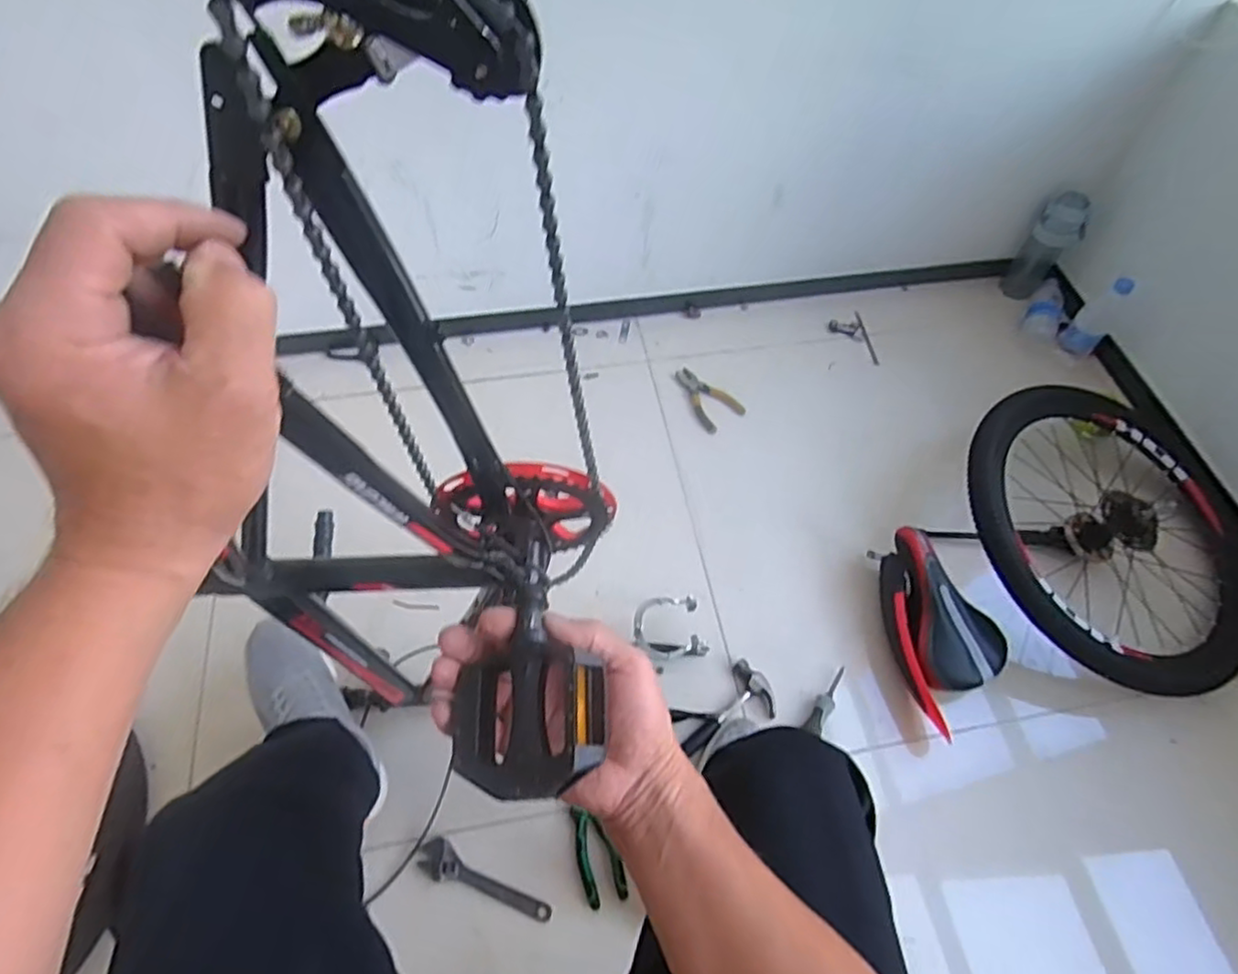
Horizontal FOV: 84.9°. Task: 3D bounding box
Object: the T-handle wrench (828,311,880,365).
[{"bbox_3d":[0.495,-0.309,1.424,0.075,0.017,0.151,-7,60,-7],"label":"T-handle wrench"}]

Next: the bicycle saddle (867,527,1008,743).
[{"bbox_3d":[0.495,0.204,1.042,0.160,0.098,0.286,-16,61,-12],"label":"bicycle saddle"}]

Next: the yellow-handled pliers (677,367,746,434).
[{"bbox_3d":[0.168,-0.180,1.331,0.080,0.015,0.154,-29,64,-18],"label":"yellow-handled pliers"}]

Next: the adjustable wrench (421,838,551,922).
[{"bbox_3d":[-0.179,0.531,0.903,0.186,0.010,0.044,22,61,11],"label":"adjustable wrench"}]

